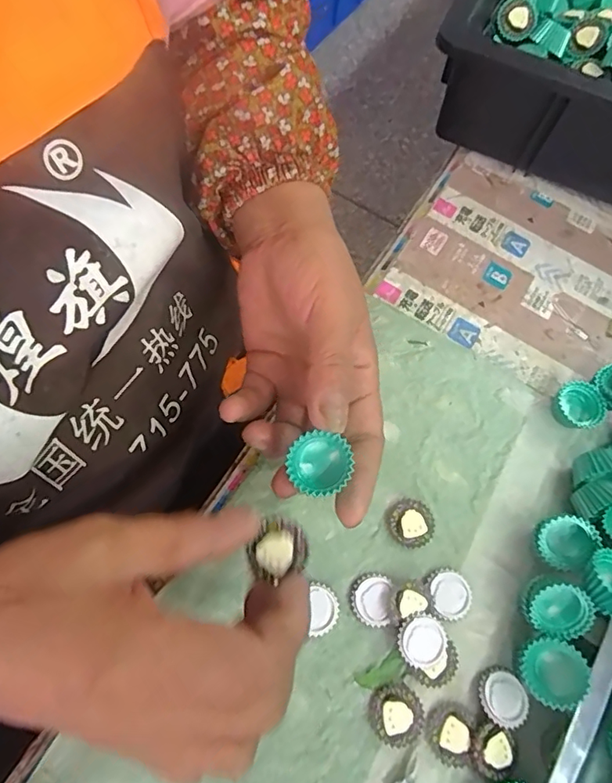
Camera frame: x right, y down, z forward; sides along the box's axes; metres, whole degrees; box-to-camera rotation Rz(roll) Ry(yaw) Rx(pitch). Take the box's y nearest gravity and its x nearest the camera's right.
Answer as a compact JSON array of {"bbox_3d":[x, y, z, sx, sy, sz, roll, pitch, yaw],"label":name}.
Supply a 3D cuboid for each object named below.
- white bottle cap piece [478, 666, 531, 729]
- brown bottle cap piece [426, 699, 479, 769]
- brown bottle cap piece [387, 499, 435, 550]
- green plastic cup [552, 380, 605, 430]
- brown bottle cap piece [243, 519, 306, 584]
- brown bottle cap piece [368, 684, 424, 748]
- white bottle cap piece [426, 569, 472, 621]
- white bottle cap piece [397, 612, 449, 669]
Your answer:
[{"bbox_3d":[0.109,0.168,0.277,0.027,0.009,0.027,2,69,-5],"label":"white bottle cap piece"},{"bbox_3d":[0.078,0.182,0.269,0.025,0.004,0.029,5,69,-3],"label":"brown bottle cap piece"},{"bbox_3d":[0.065,0.081,0.310,0.027,0.007,0.029,2,69,-5],"label":"brown bottle cap piece"},{"bbox_3d":[0.182,0.011,0.341,0.029,0.018,0.032,-22,73,-13],"label":"green plastic cup"},{"bbox_3d":[-0.014,0.070,0.226,0.027,0.007,0.024,-18,85,-1],"label":"brown bottle cap piece"},{"bbox_3d":[0.049,0.174,0.272,0.028,0.004,0.029,2,69,-5],"label":"brown bottle cap piece"},{"bbox_3d":[0.084,0.118,0.296,0.026,0.010,0.028,2,69,-5],"label":"white bottle cap piece"},{"bbox_3d":[0.065,0.138,0.280,0.028,0.004,0.028,4,71,-11],"label":"white bottle cap piece"}]

